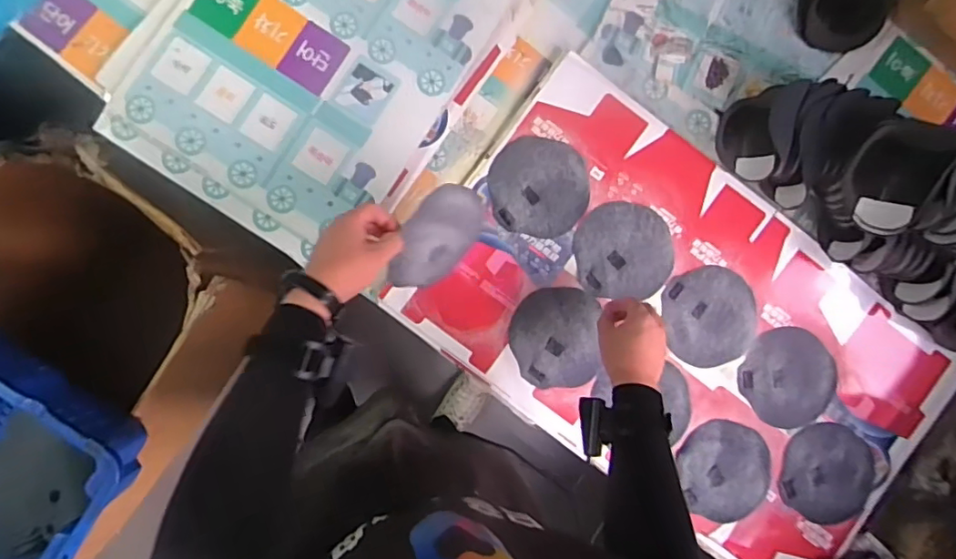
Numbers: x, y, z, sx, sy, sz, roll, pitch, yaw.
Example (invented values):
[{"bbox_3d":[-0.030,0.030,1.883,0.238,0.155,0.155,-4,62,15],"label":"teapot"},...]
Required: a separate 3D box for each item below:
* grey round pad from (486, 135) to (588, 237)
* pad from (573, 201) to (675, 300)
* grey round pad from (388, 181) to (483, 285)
[{"bbox_3d":[0.089,-0.135,0.837,0.145,0.006,0.139,9,87,-4],"label":"grey round pad"},{"bbox_3d":[0.217,-0.043,0.851,0.146,0.012,0.137,1,85,-6],"label":"pad"},{"bbox_3d":[-0.050,-0.049,0.707,0.009,0.123,0.144,36,77,32],"label":"grey round pad"}]

